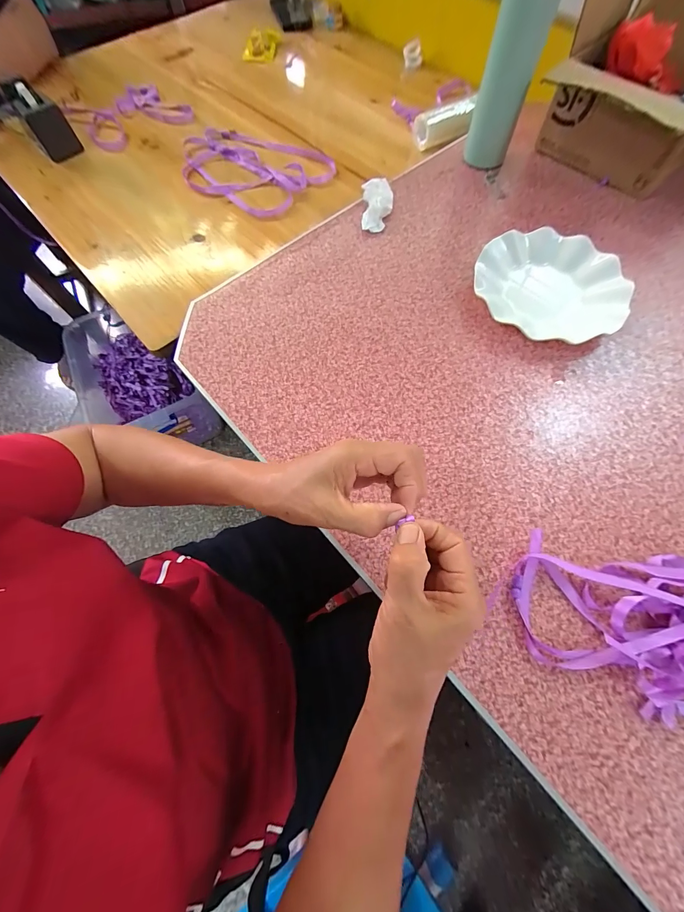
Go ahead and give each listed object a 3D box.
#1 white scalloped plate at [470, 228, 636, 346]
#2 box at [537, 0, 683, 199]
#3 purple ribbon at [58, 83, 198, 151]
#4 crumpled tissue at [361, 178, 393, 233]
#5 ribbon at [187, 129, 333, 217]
[{"bbox_3d":[0.269,-0.224,0.446,0.179,0.027,0.179,-1,69,2],"label":"white scalloped plate"},{"bbox_3d":[0.434,-0.489,0.459,0.220,0.180,0.265,-42,73,-13],"label":"box"},{"bbox_3d":[-0.435,-0.698,0.701,0.189,0.024,0.220,-43,74,-13],"label":"purple ribbon"},{"bbox_3d":[0.054,-0.382,0.515,0.046,0.025,0.095,0,69,2],"label":"crumpled tissue"},{"bbox_3d":[-0.165,-0.535,0.629,0.284,0.025,0.207,33,74,14],"label":"ribbon"}]

